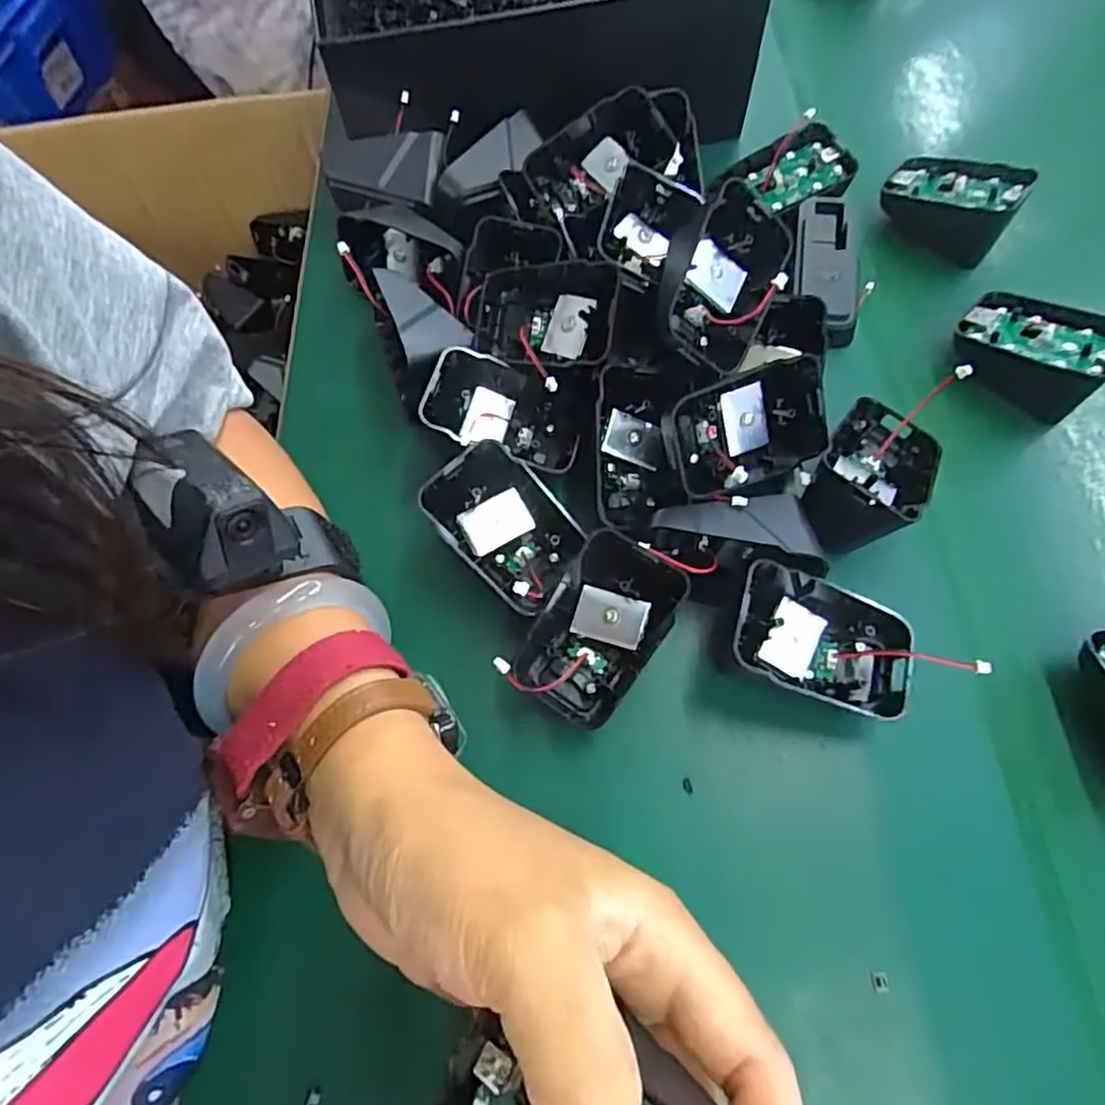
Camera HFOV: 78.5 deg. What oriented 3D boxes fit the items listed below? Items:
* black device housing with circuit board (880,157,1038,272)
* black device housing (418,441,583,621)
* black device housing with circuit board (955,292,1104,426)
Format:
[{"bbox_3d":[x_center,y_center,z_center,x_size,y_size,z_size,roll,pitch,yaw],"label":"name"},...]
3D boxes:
[{"bbox_3d":[0.220,-0.195,0.372,0.065,0.034,0.041,38,70,15],"label":"black device housing with circuit board"},{"bbox_3d":[-0.019,-0.010,0.282,0.043,0.014,0.070,-42,100,3],"label":"black device housing"},{"bbox_3d":[0.232,-0.100,0.327,0.064,0.037,0.045,33,69,13],"label":"black device housing with circuit board"}]

